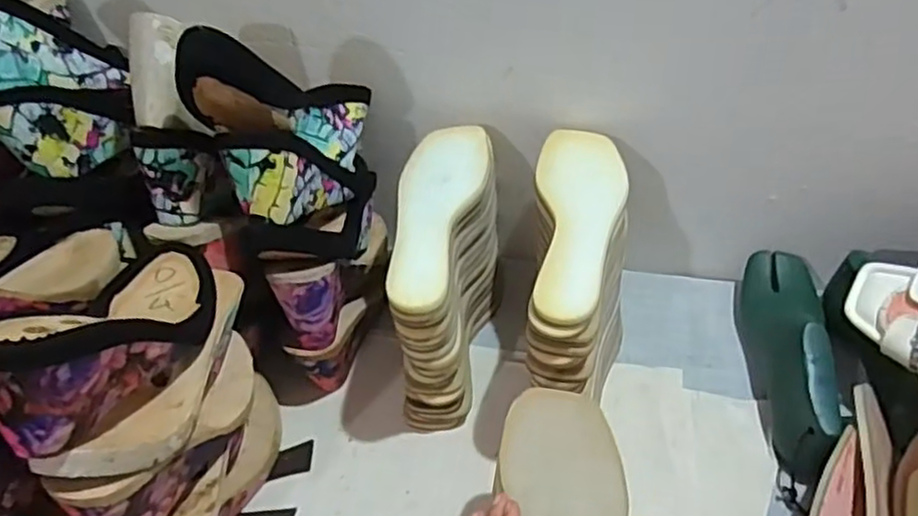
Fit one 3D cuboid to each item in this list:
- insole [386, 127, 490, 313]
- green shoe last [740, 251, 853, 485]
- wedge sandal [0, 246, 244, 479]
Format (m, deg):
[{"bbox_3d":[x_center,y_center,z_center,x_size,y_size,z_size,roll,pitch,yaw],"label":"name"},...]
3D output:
[{"bbox_3d":[-0.025,-0.046,0.642,0.076,0.024,0.228,6,47,12],"label":"insole"},{"bbox_3d":[0.332,0.094,0.682,0.077,0.087,0.259,5,44,8],"label":"green shoe last"},{"bbox_3d":[-0.235,0.075,0.492,0.079,0.121,0.254,0,11,4],"label":"wedge sandal"}]

